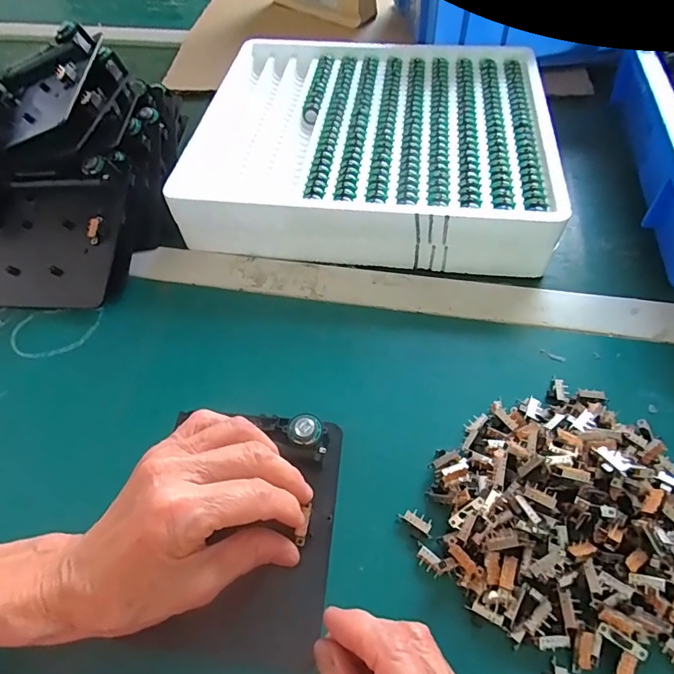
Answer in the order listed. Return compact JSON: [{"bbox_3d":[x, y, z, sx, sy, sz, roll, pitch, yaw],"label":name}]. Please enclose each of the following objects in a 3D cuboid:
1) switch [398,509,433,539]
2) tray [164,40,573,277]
[{"bbox_3d":[0.047,0.107,0.263,0.021,0.006,0.010,32,63,23],"label":"switch"},{"bbox_3d":[0.036,-0.196,0.449,0.316,0.056,0.300,5,55,7],"label":"tray"}]

